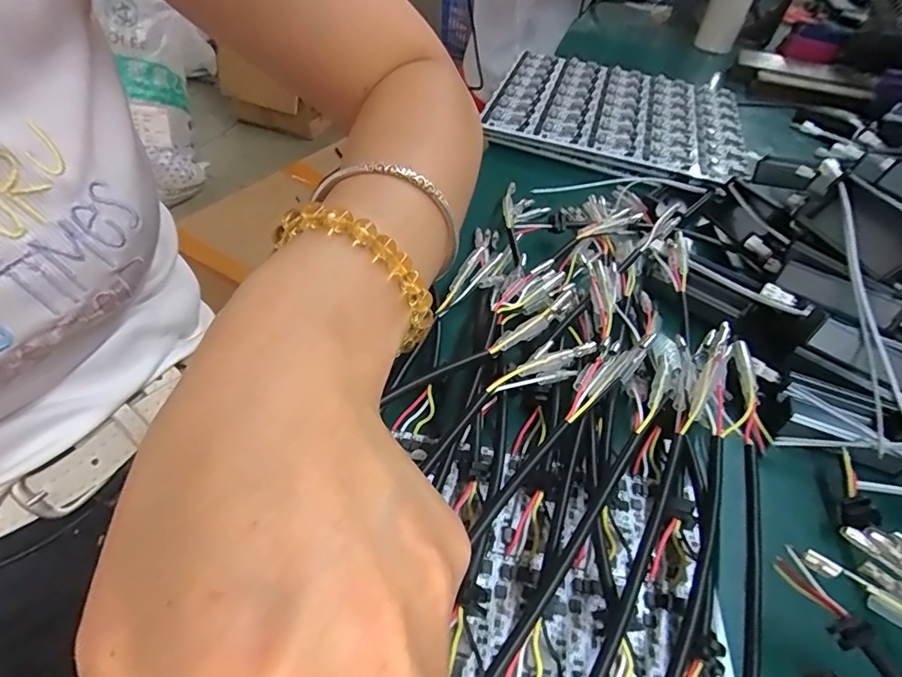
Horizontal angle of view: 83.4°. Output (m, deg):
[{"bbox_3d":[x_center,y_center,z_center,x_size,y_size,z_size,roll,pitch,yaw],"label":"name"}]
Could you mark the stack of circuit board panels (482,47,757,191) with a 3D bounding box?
[{"bbox_3d":[0.139,-0.191,0.427,0.199,0.015,0.194,15,48,7],"label":"stack of circuit board panels"}]

